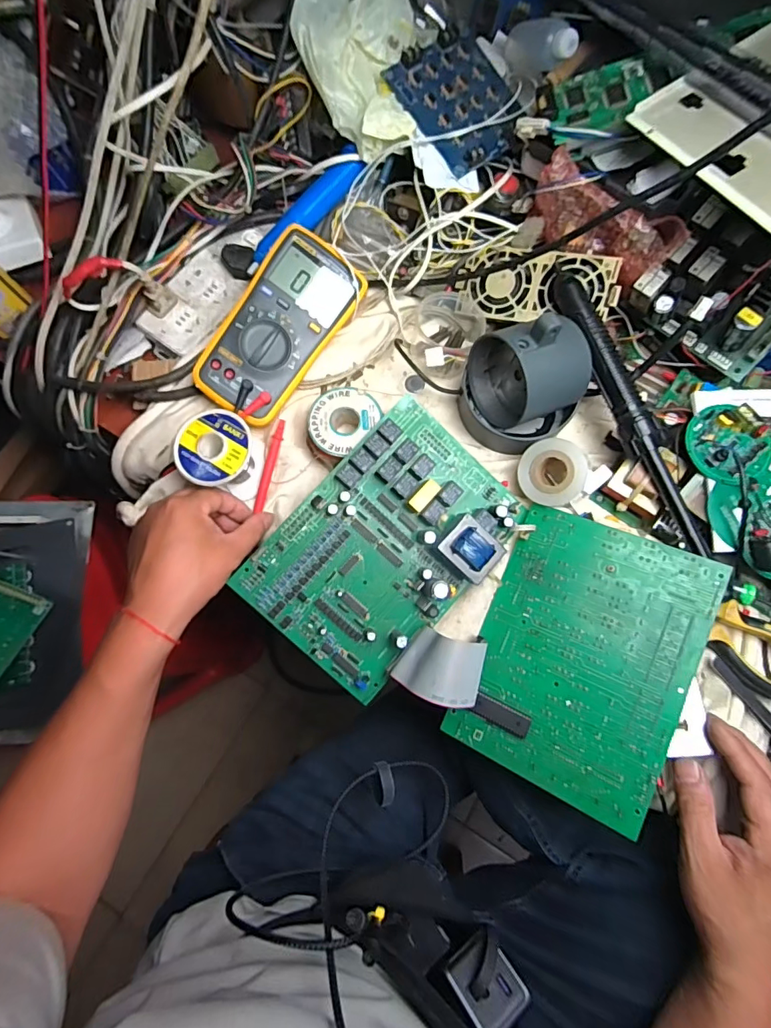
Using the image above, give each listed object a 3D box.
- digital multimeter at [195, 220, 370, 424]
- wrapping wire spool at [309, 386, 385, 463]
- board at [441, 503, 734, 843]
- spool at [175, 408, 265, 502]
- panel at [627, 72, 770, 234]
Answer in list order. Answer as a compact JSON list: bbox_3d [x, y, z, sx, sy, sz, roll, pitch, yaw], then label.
[{"bbox_3d":[-0.101,-0.174,0.460,0.088,0.041,0.176,37,84,-15],"label":"digital multimeter"},{"bbox_3d":[-0.042,-0.083,0.454,0.057,0.027,0.070,39,80,8],"label":"wrapping wire spool"},{"bbox_3d":[0.160,0.115,0.397,0.157,0.006,0.215,21,84,25],"label":"board"},{"bbox_3d":[-0.146,-0.052,0.428,0.059,0.054,0.063,0,77,0],"label":"spool"},{"bbox_3d":[0.255,-0.253,0.345,0.058,0.007,0.179,-33,69,6],"label":"panel"}]

